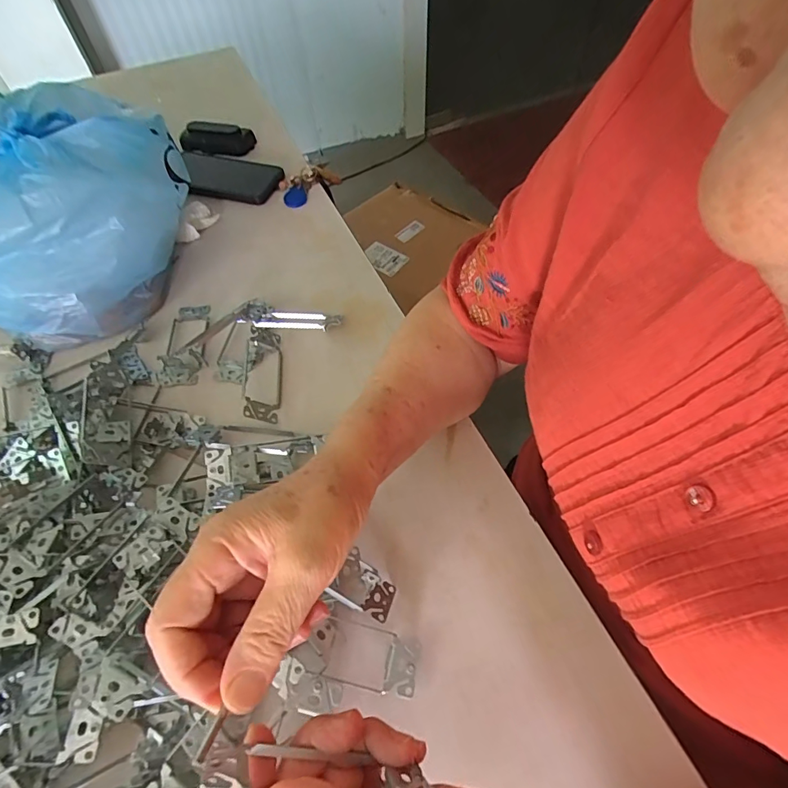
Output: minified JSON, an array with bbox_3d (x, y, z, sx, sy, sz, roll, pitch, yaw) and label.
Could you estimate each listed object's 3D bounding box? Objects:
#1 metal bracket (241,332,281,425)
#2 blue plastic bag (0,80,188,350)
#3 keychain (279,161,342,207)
[{"bbox_3d":[-0.131,-0.017,0.435,0.038,0.022,0.098,-7,57,-3],"label":"metal bracket"},{"bbox_3d":[-0.344,-0.205,0.472,0.195,0.165,0.270,17,59,12],"label":"blue plastic bag"},{"bbox_3d":[-0.113,-0.286,0.605,0.081,0.020,0.072,-9,57,-5],"label":"keychain"}]

